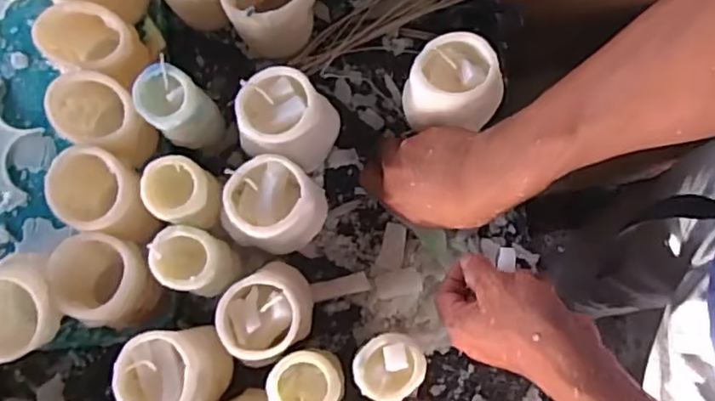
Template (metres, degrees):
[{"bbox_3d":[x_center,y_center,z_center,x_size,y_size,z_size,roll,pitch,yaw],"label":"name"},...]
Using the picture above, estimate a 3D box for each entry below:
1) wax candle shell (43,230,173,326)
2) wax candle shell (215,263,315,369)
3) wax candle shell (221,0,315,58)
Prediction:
[{"bbox_3d":[-0.205,0.068,0.535,0.067,0.079,0.071,0,79,0],"label":"wax candle shell"},{"bbox_3d":[-0.069,0.094,0.520,0.077,0.085,0.069,-40,82,-7],"label":"wax candle shell"},{"bbox_3d":[-0.076,-0.172,0.583,0.077,0.083,0.059,-4,79,-1],"label":"wax candle shell"}]

